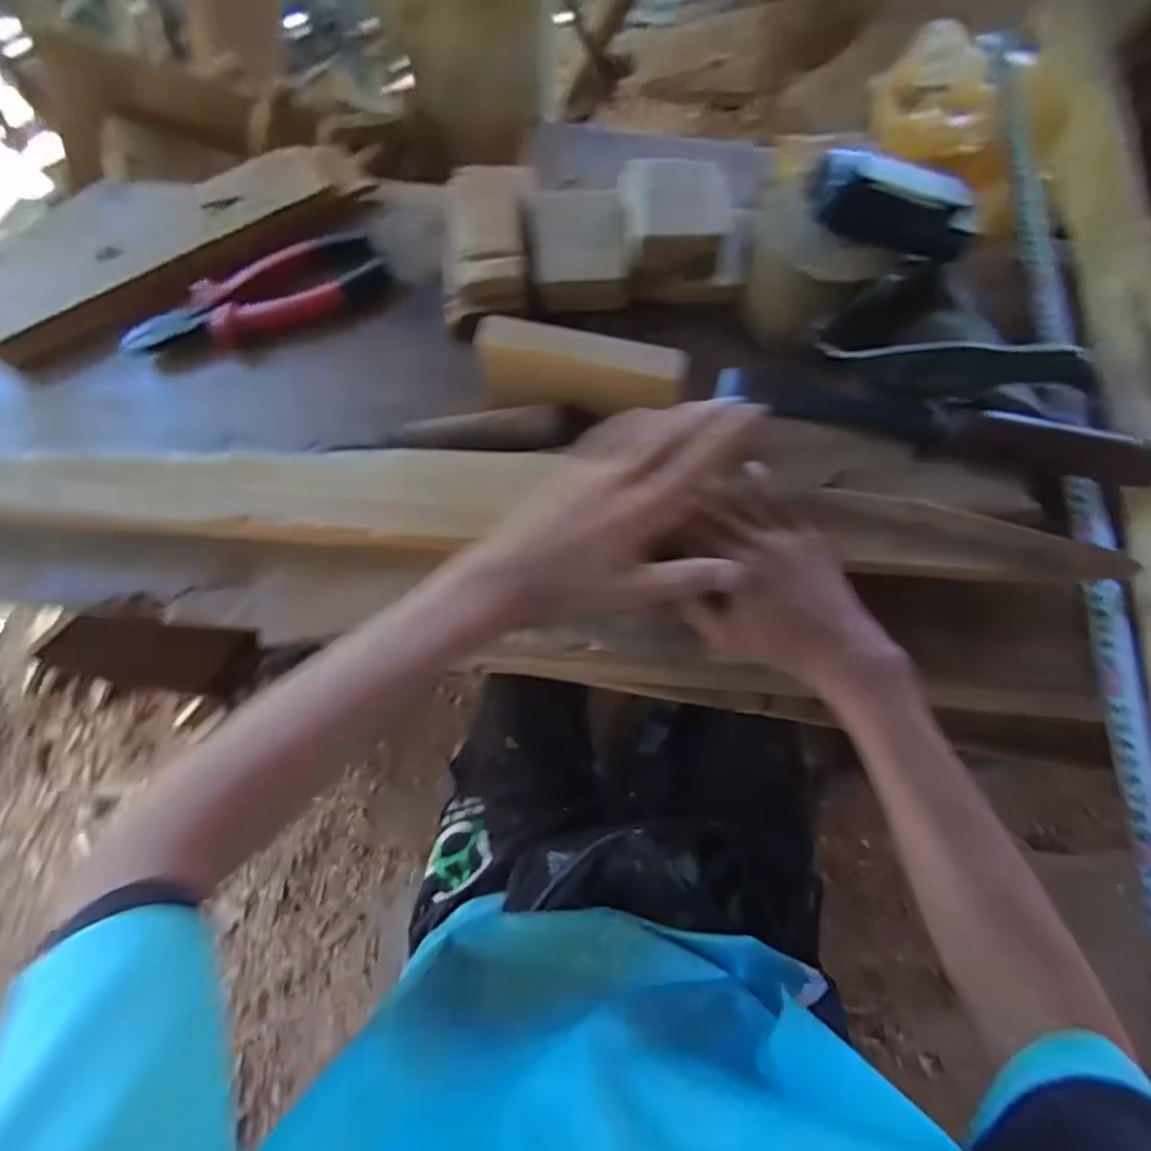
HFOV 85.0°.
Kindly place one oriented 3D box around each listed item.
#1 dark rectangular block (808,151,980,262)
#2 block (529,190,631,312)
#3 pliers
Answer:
[{"bbox_3d":[0.201,-0.228,0.390,0.108,0.032,0.046,6,71,-14],"label":"dark rectangular block"},{"bbox_3d":[0.003,-0.231,0.448,0.065,0.036,0.074,-5,72,-4],"label":"block"},{"bbox_3d":[-0.231,-0.201,0.454,0.183,0.018,0.062,-31,76,-12],"label":"pliers"}]

